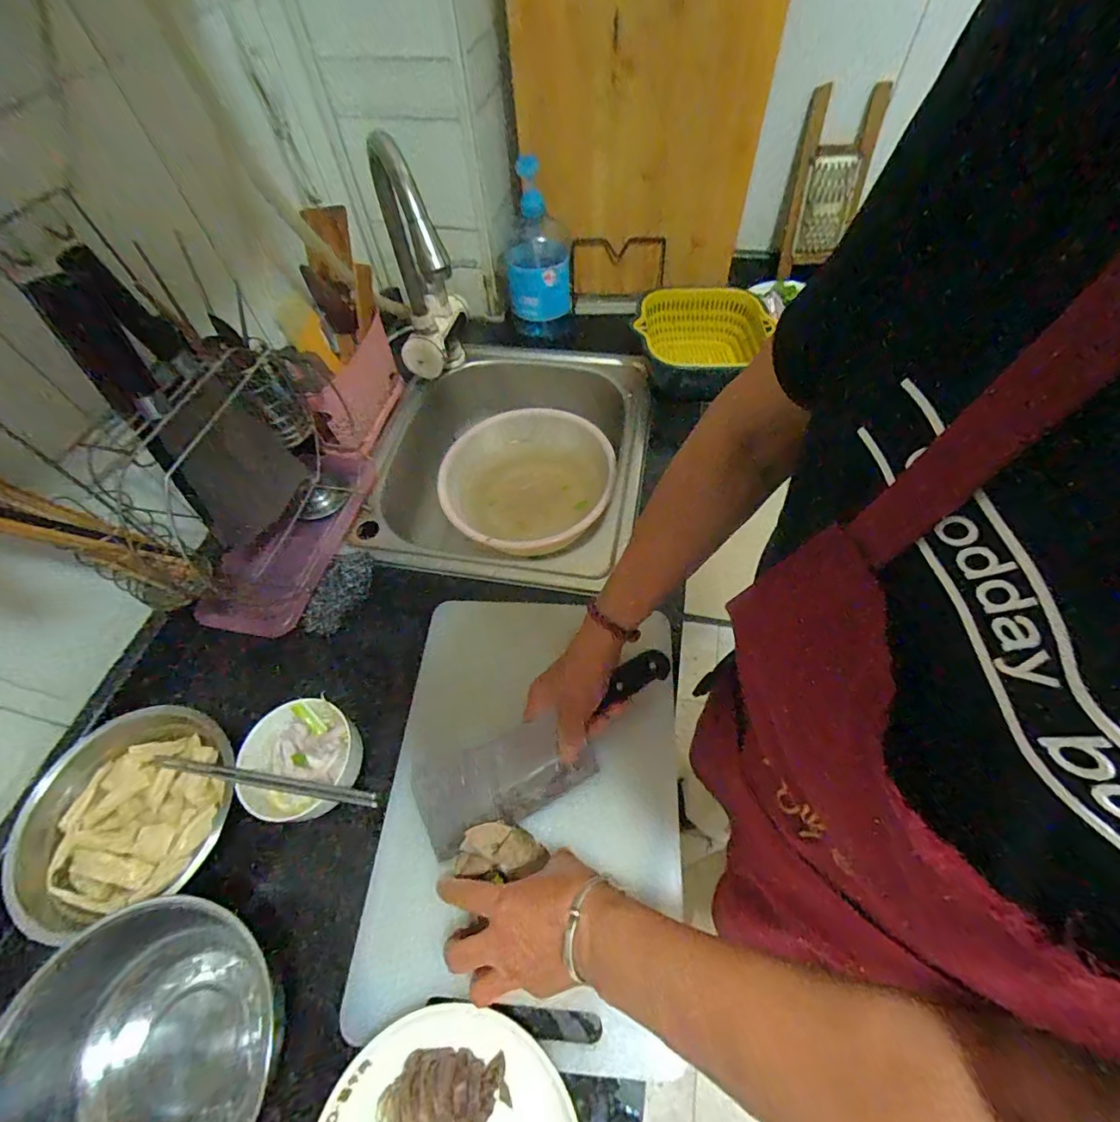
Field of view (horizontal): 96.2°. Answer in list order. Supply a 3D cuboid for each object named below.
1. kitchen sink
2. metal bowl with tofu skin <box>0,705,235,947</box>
[{"bbox_3d":[-0.078,-0.137,0.807,0.375,0.176,0.469,11,58,11],"label":"kitchen sink"},{"bbox_3d":[-0.397,0.233,0.471,0.161,0.077,0.168,-2,56,3],"label":"metal bowl with tofu skin"}]

